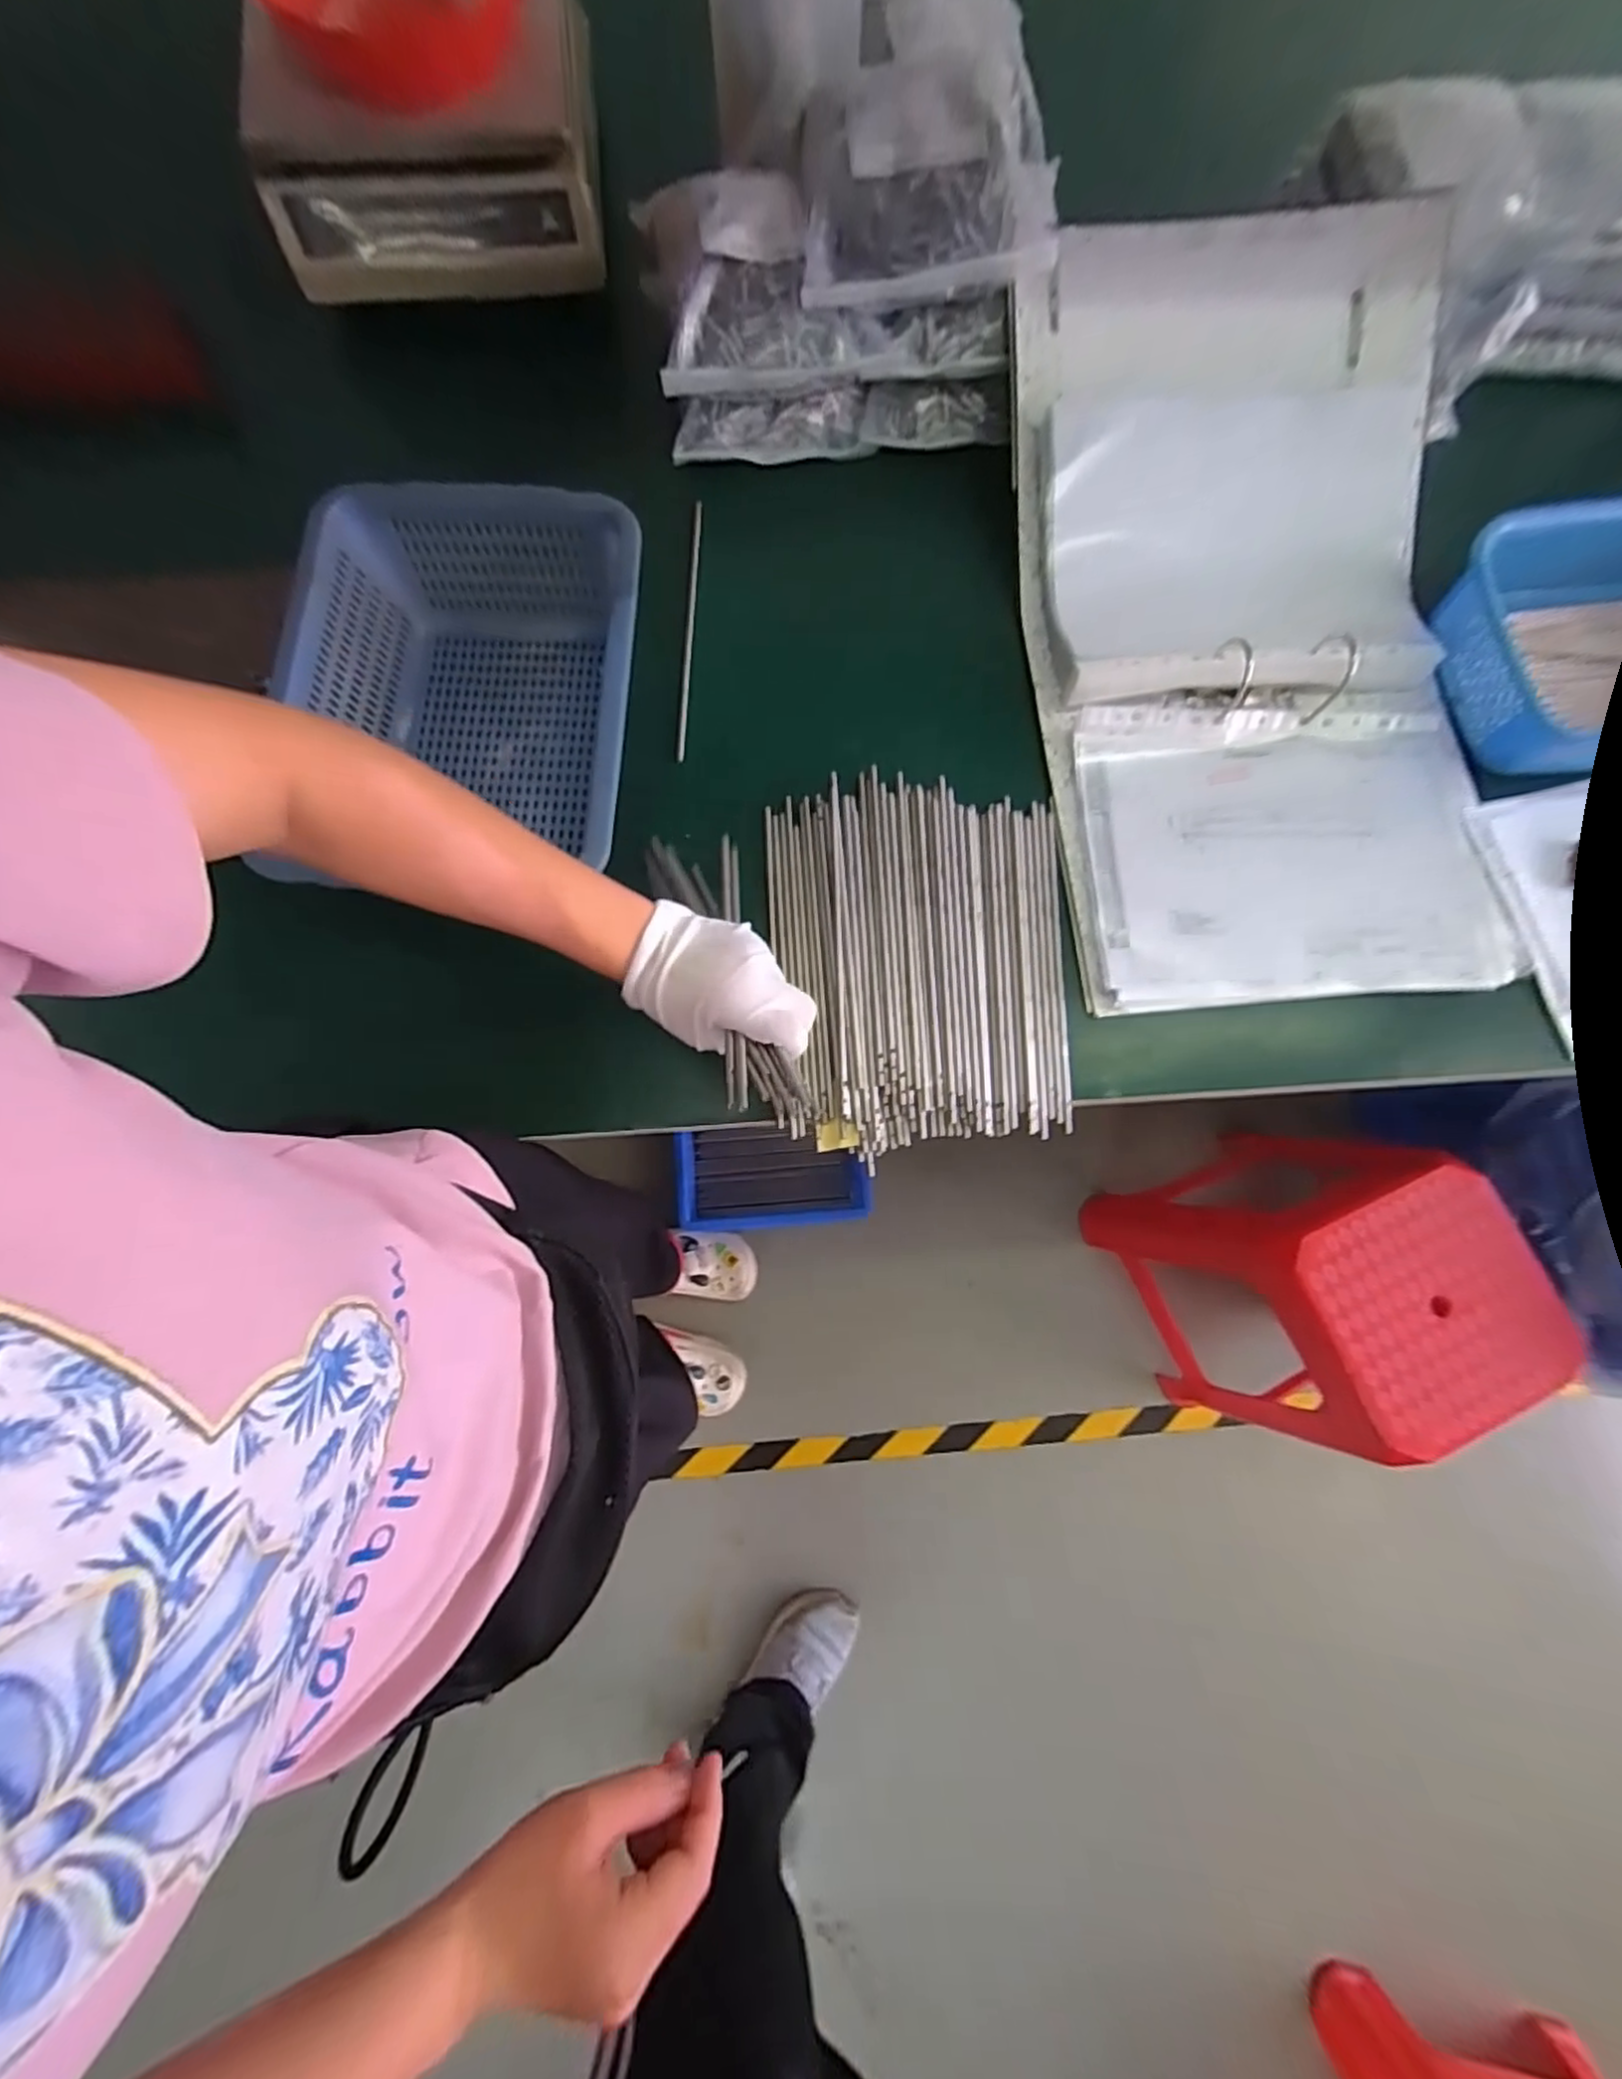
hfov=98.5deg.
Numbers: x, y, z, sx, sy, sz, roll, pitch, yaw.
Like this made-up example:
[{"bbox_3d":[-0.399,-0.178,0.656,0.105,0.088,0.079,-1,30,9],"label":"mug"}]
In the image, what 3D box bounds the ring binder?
[{"bbox_3d":[0.351,-0.333,0.564,0.333,0.072,0.611,-6,88,2],"label":"ring binder"}]

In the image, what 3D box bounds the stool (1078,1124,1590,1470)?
[{"bbox_3d":[0.659,0.325,0.969,0.312,0.428,0.303,-26,80,-6],"label":"stool"}]

